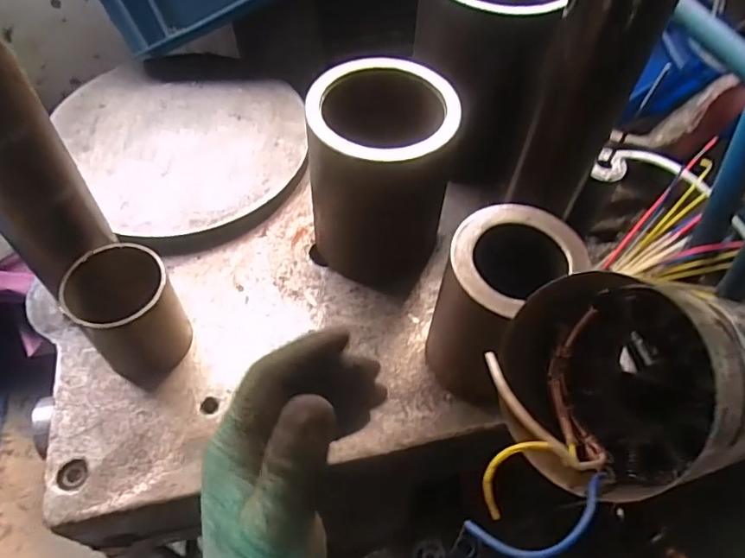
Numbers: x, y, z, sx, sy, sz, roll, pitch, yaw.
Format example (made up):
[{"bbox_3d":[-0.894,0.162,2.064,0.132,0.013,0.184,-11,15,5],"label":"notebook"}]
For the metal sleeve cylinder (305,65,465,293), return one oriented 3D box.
[{"bbox_3d":[0.006,-0.085,0.457,0.104,0.149,0.109,1,56,-1],"label":"metal sleeve cylinder"}]

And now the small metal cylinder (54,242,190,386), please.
[{"bbox_3d":[-0.183,0.026,0.420,0.069,0.087,0.074,1,56,-1],"label":"small metal cylinder"}]

